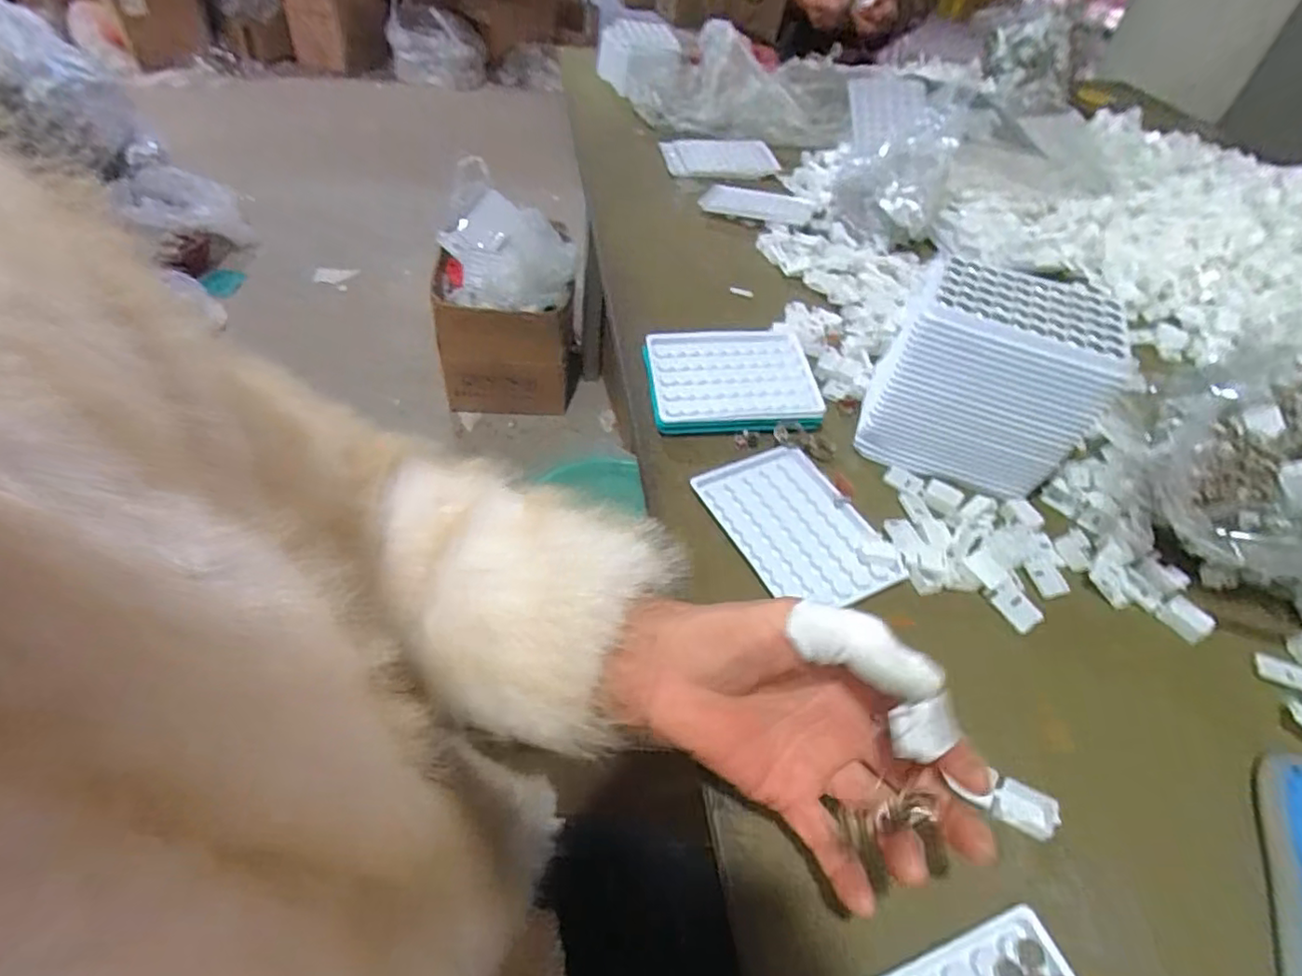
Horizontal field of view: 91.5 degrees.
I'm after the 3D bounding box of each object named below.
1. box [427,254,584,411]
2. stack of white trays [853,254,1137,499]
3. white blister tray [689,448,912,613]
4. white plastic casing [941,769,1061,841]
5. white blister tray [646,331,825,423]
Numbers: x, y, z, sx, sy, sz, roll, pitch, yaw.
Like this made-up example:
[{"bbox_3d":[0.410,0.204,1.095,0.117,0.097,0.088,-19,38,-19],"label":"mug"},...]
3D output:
[{"bbox_3d":[-0.320,-0.327,1.431,0.321,0.261,0.211,7,47,-1],"label":"box"},{"bbox_3d":[0.242,-0.079,0.457,0.138,0.117,0.088,22,51,16],"label":"stack of white trays"},{"bbox_3d":[0.099,0.026,0.437,0.088,0.010,0.127,-22,52,-21],"label":"white blister tray"},{"bbox_3d":[0.189,0.163,0.322,0.029,0.013,0.018,24,51,18],"label":"white plastic casing"},{"bbox_3d":[0.066,-0.091,0.512,0.129,0.006,0.091,-3,54,-9],"label":"white blister tray"}]

